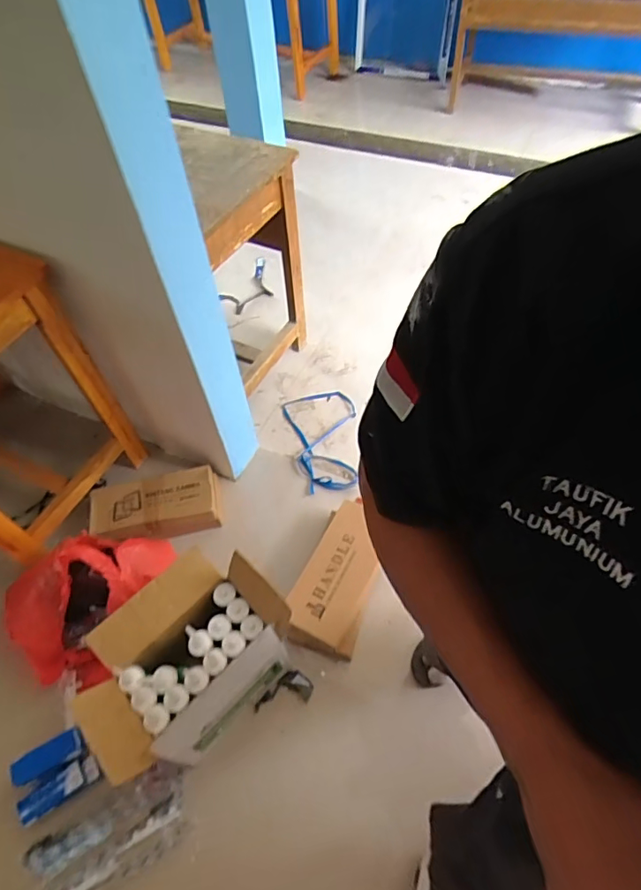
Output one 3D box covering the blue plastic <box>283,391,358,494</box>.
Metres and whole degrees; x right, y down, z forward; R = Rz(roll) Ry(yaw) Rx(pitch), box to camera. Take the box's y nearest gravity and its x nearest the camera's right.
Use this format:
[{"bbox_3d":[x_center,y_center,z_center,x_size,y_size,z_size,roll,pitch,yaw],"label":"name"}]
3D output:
[{"bbox_3d":[0.021,-0.022,1.687,0.239,0.048,0.419,-11,56,-5],"label":"blue plastic"}]

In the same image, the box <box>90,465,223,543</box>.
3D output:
[{"bbox_3d":[-0.479,0.178,1.465,0.365,0.078,0.172,-9,55,-3],"label":"box"}]

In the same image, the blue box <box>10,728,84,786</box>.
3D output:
[{"bbox_3d":[-0.596,0.681,1.116,0.137,0.043,0.054,-28,59,-16],"label":"blue box"}]

